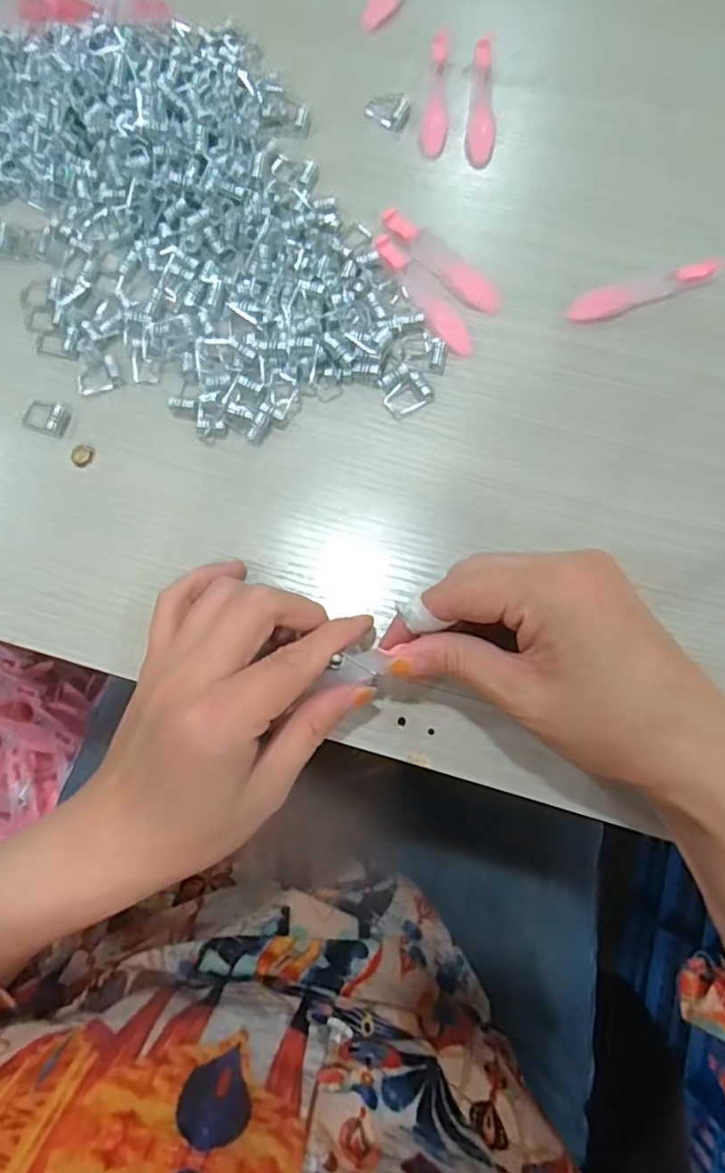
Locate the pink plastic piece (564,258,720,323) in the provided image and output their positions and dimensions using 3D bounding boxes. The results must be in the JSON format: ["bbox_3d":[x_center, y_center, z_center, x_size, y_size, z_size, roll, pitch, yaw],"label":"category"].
[{"bbox_3d":[0.139,-0.150,0.322,0.072,0.011,0.017,-18,77,-2],"label":"pink plastic piece"}]

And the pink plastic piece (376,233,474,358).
[{"bbox_3d":[0.032,-0.149,0.323,0.017,0.004,0.077,-31,78,-5],"label":"pink plastic piece"}]

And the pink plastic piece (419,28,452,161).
[{"bbox_3d":[0.043,-0.276,0.356,0.014,0.004,0.083,8,78,4],"label":"pink plastic piece"}]

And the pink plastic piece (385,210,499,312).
[{"bbox_3d":[0.040,-0.166,0.327,0.075,0.005,0.020,39,81,9],"label":"pink plastic piece"}]

